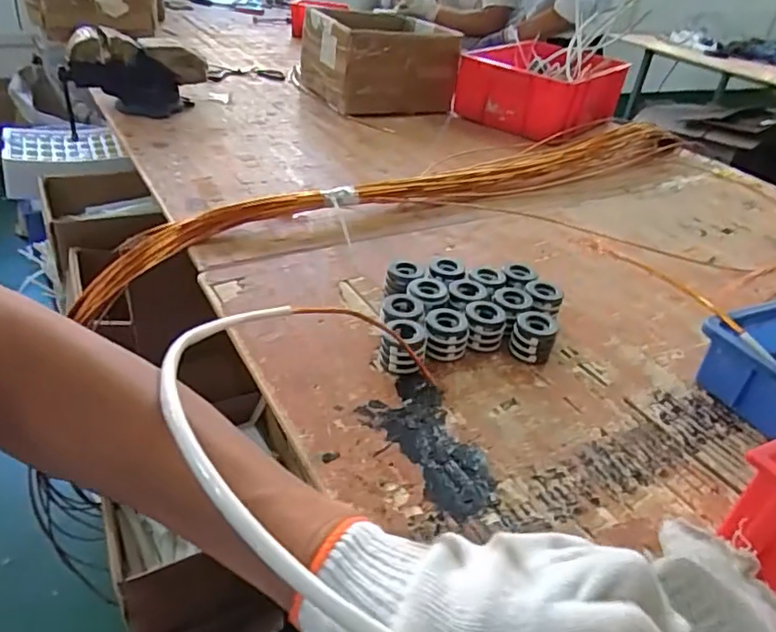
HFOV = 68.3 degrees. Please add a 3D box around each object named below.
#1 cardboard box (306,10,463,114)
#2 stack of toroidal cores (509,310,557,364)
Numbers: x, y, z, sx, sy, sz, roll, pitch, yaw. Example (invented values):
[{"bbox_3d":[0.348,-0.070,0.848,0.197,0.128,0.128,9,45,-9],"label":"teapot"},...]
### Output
[{"bbox_3d":[-0.024,-0.660,1.486,0.325,0.190,0.293,-12,38,-24],"label":"cardboard box"},{"bbox_3d":[0.167,0.026,0.659,0.047,0.049,0.050,16,36,14],"label":"stack of toroidal cores"}]

